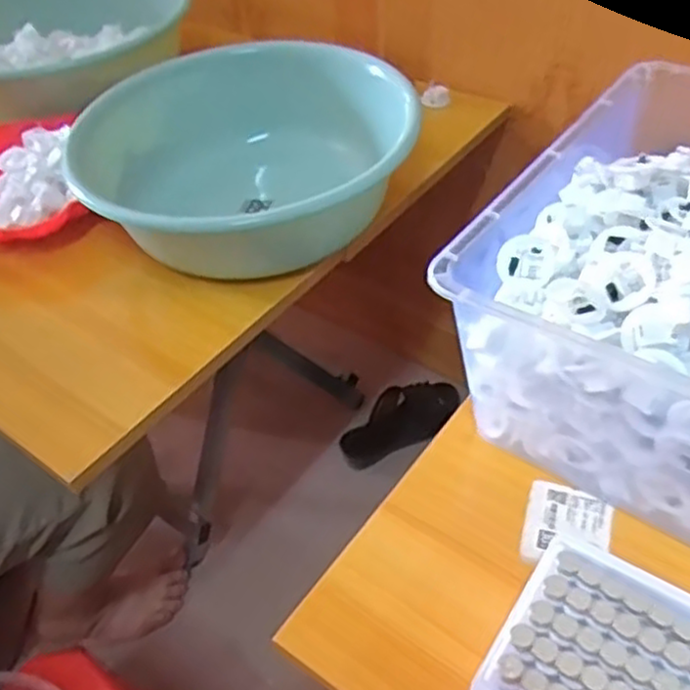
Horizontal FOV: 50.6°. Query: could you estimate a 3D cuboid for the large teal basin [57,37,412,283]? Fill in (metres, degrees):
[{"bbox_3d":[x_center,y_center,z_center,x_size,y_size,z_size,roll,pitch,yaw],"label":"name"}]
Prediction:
[{"bbox_3d":[-0.079,-0.161,0.668,0.261,0.138,0.258,-36,52,-25],"label":"large teal basin"}]

